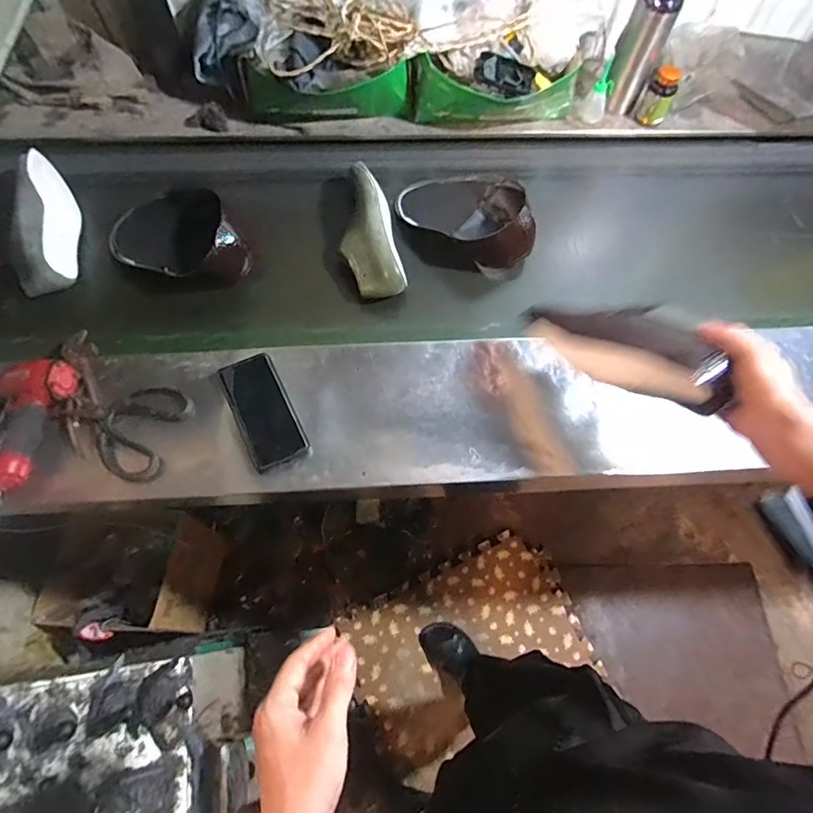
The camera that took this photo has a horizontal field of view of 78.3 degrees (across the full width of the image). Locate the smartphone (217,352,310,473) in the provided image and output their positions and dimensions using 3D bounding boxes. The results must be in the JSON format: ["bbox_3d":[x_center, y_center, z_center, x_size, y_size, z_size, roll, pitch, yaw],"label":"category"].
[{"bbox_3d":[-0.204,0.005,0.711,0.079,0.005,0.162,-25,78,-9],"label":"smartphone"}]

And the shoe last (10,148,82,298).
[{"bbox_3d":[-0.614,-0.306,0.844,0.074,0.071,0.286,-15,69,-7],"label":"shoe last"}]

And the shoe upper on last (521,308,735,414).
[{"bbox_3d":[0.268,-0.083,0.638,0.071,0.086,0.279,-42,43,-16],"label":"shoe upper on last"}]

